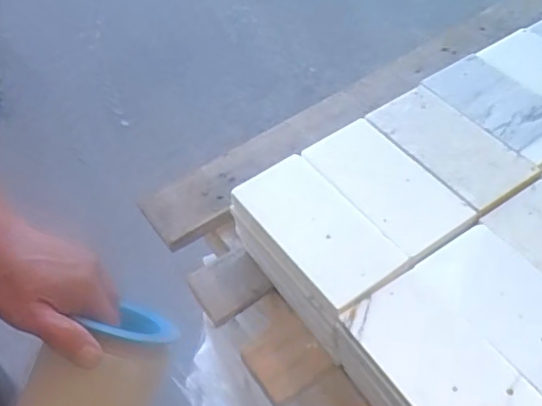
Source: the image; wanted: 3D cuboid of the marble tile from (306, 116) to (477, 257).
[{"bbox_3d":[0.099,-0.020,0.504,0.077,0.004,0.146,-31,56,-18],"label":"marble tile"}]

